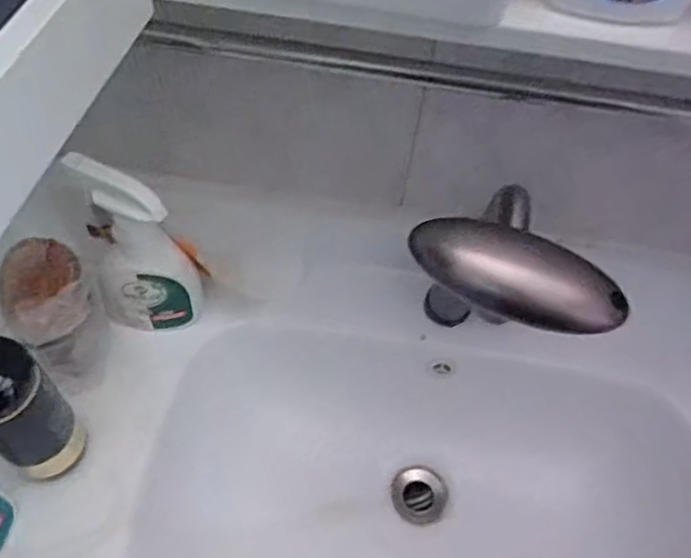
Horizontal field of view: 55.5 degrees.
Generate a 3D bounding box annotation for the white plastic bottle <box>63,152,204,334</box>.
[{"bbox_3d":[-0.186,-0.022,0.599,0.088,0.191,0.053,3,55,-3],"label":"white plastic bottle"}]

